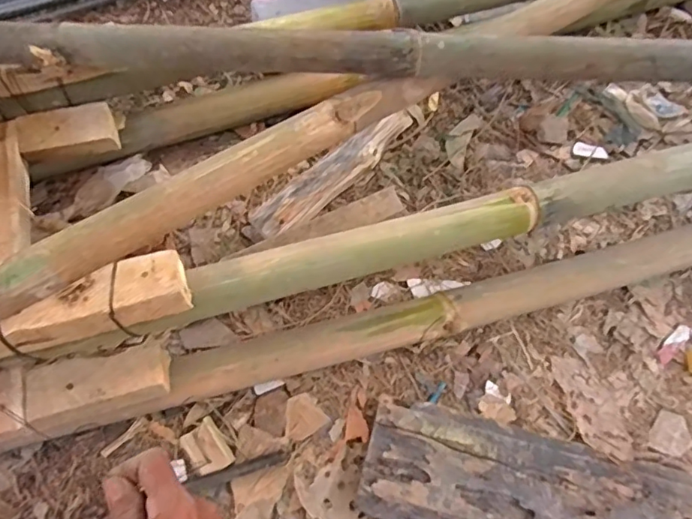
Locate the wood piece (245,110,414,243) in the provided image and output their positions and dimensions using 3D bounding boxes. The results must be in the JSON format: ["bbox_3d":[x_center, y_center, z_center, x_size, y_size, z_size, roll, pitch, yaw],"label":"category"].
[{"bbox_3d":[-0.010,-0.131,0.773,0.053,0.031,0.304,41,69,16],"label":"wood piece"}]

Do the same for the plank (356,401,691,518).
[{"bbox_3d":[0.213,0.259,0.578,0.394,0.061,0.141,10,64,2],"label":"plank"}]

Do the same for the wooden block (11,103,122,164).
[{"bbox_3d":[-0.369,-0.168,0.704,0.119,0.037,0.055,-16,66,-10],"label":"wooden block"}]

